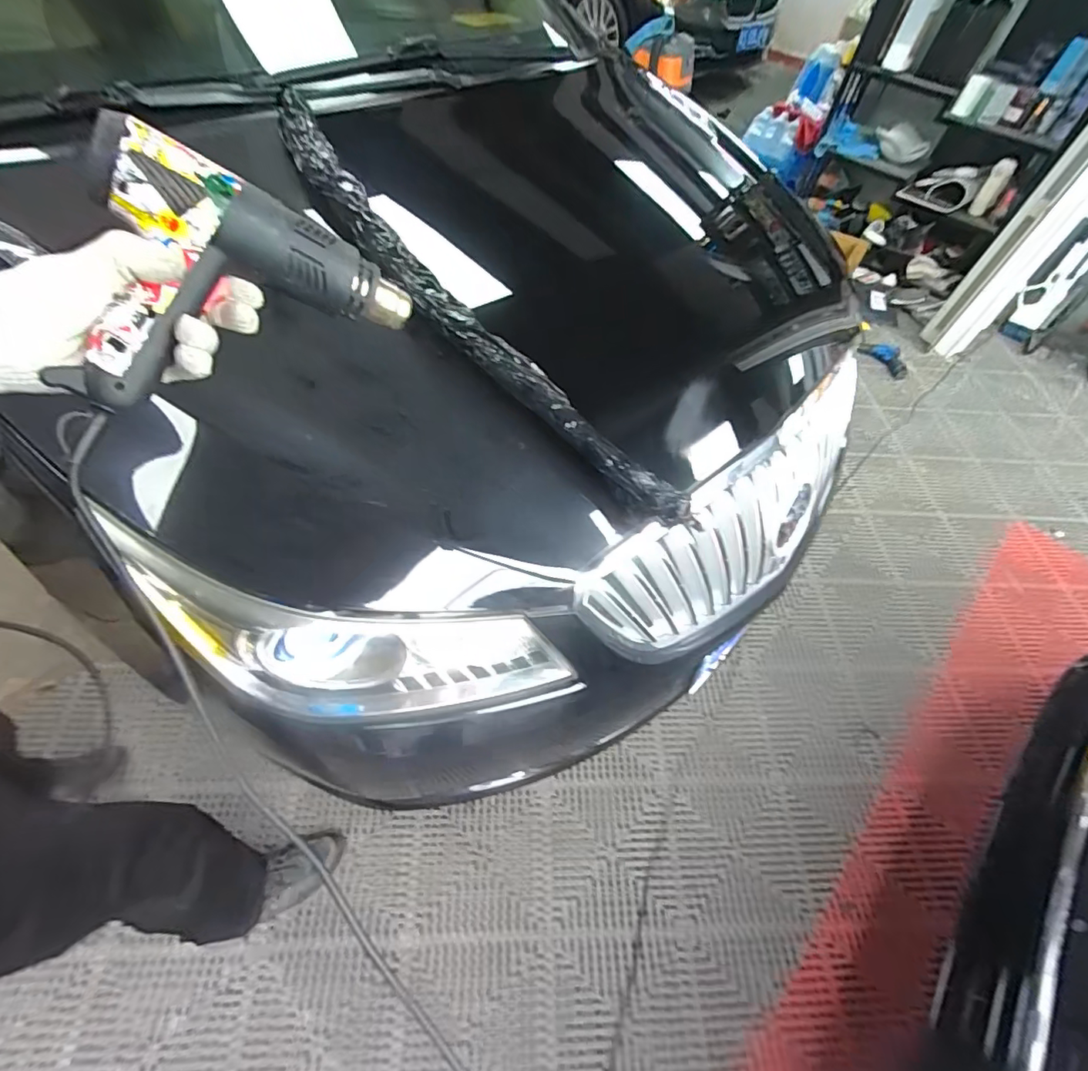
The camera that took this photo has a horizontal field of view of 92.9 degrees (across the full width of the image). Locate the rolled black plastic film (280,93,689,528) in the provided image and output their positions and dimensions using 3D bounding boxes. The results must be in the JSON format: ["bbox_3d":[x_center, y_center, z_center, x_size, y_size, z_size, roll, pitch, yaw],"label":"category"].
[{"bbox_3d":[-0.110,-0.287,0.661,0.764,0.049,0.076,46,62,6],"label":"rolled black plastic film"}]

